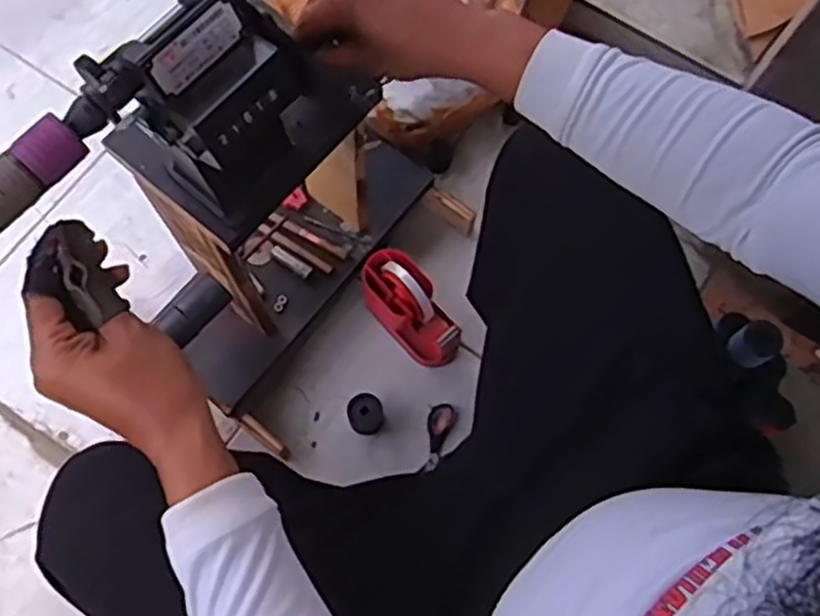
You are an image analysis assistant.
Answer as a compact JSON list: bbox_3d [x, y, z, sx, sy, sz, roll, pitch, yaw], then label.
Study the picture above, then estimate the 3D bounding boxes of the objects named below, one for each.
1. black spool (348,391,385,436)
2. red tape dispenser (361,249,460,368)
[{"bbox_3d":[-0.054,0.133,0.936,0.043,0.050,0.045,1,72,-2],"label":"black spool"},{"bbox_3d":[0.002,0.000,0.954,0.067,0.098,0.147,-39,77,-13],"label":"red tape dispenser"}]

